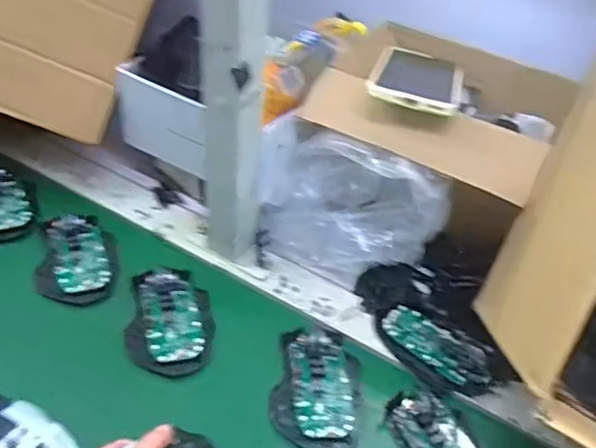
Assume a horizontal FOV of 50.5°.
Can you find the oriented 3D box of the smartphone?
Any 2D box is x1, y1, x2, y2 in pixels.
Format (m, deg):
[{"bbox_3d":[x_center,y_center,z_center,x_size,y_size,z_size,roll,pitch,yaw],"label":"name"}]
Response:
[{"bbox_3d":[0.118,-0.143,0.615,0.083,0.010,0.166,16,31,8],"label":"smartphone"}]

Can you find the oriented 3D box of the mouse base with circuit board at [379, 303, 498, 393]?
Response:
[{"bbox_3d":[0.121,0.107,0.564,0.064,0.021,0.112,-25,50,-33],"label":"mouse base with circuit board"}]

